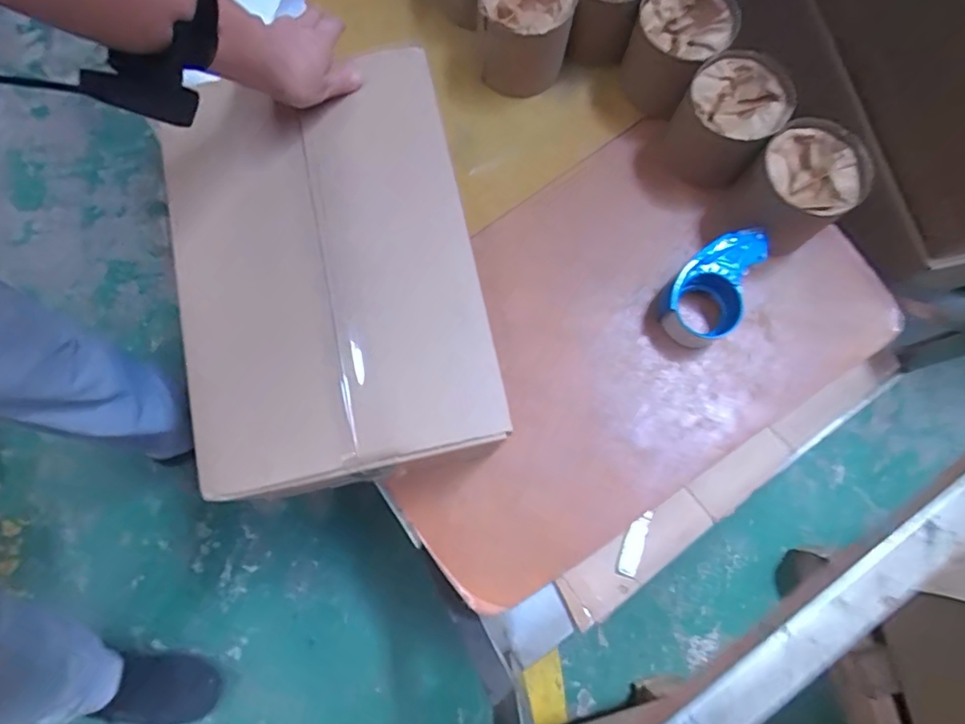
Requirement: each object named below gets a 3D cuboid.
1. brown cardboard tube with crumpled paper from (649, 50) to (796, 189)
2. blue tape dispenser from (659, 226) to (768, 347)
[{"bbox_3d":[0.307,-0.304,0.738,0.122,0.132,0.131,39,79,6],"label":"brown cardboard tube with crumpled paper"},{"bbox_3d":[0.282,-0.094,0.686,0.092,0.065,0.153,41,80,6],"label":"blue tape dispenser"}]

